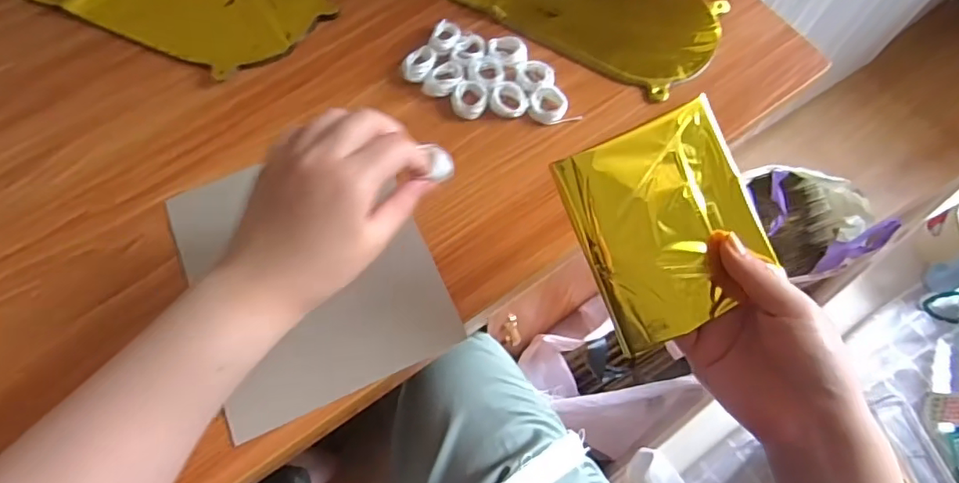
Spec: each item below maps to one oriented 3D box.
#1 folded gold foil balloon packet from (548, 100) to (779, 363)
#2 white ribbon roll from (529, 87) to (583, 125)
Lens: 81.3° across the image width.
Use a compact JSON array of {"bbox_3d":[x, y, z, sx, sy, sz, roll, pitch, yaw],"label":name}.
[{"bbox_3d":[0.115,-0.010,0.336,0.107,0.009,0.123,-25,97,-3],"label":"folded gold foil balloon packet"},{"bbox_3d":[0.059,-0.108,0.443,0.039,0.008,0.030,-6,70,-2],"label":"white ribbon roll"}]

